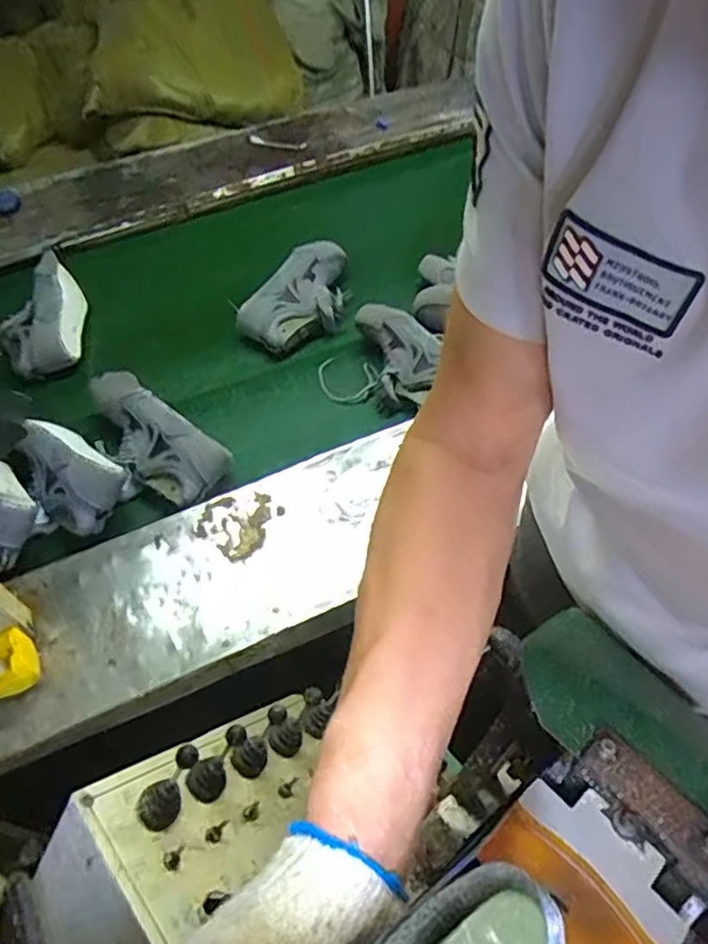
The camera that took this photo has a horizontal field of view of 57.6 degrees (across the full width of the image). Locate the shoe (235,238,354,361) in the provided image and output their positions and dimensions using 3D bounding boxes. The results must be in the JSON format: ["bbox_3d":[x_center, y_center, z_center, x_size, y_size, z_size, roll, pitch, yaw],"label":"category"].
[{"bbox_3d":[-0.082,-0.310,1.157,0.127,0.108,0.251,37,64,27],"label":"shoe"}]

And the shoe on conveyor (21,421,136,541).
[{"bbox_3d":[-0.416,-0.014,0.919,0.203,0.065,0.116,35,62,26],"label":"shoe on conveyor"}]

